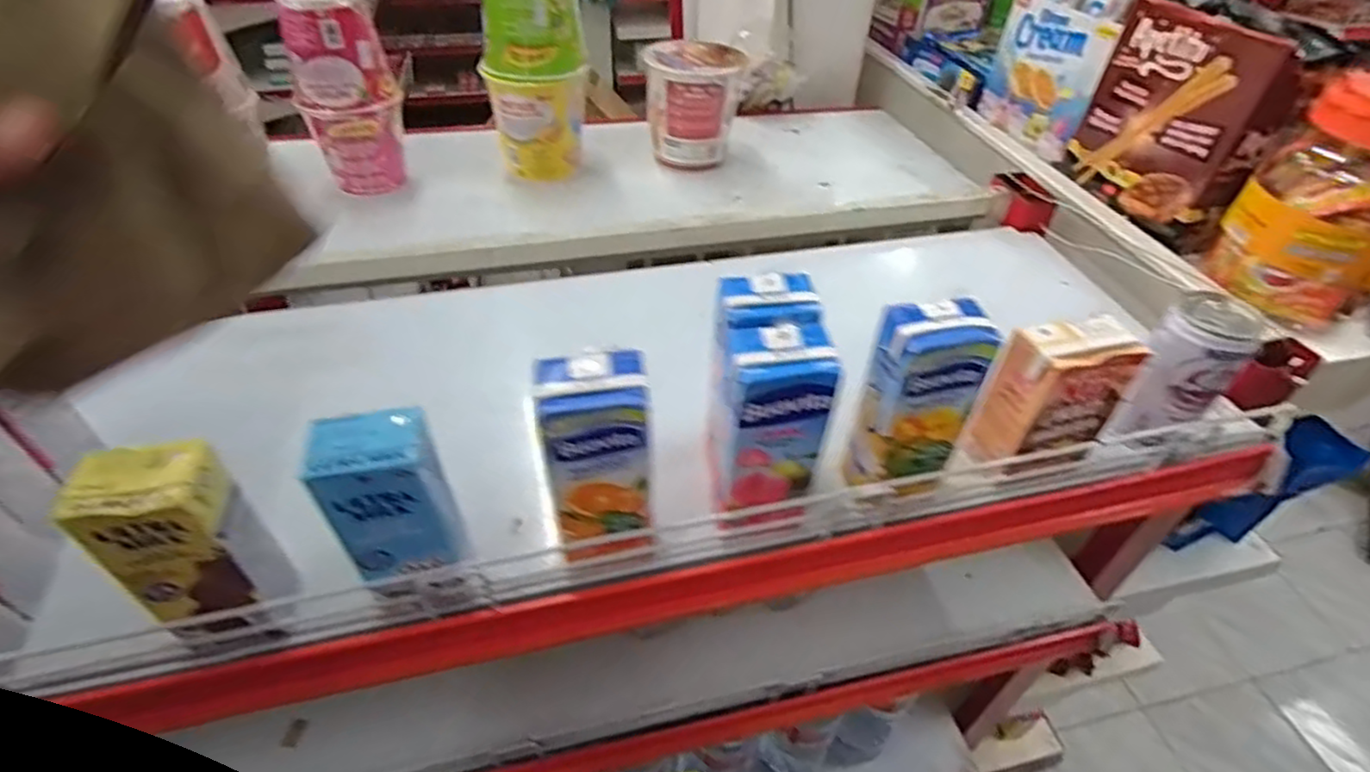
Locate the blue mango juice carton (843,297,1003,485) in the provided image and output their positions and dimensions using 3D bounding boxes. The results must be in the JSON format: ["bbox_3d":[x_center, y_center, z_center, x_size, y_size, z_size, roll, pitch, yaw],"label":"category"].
[{"bbox_3d":[0.129,0.009,0.380,0.056,0.117,0.032,4,43,1],"label":"blue mango juice carton"}]

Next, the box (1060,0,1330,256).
[{"bbox_3d":[0.472,-0.251,0.644,0.082,0.171,0.177,-8,45,-11],"label":"box"}]

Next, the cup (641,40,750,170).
[{"bbox_3d":[0.007,-0.310,0.743,0.100,0.110,0.100,-5,44,-8],"label":"cup"}]

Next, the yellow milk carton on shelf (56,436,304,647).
[{"bbox_3d":[-0.236,0.078,0.326,0.062,0.108,0.037,-8,44,-11],"label":"yellow milk carton on shelf"}]

